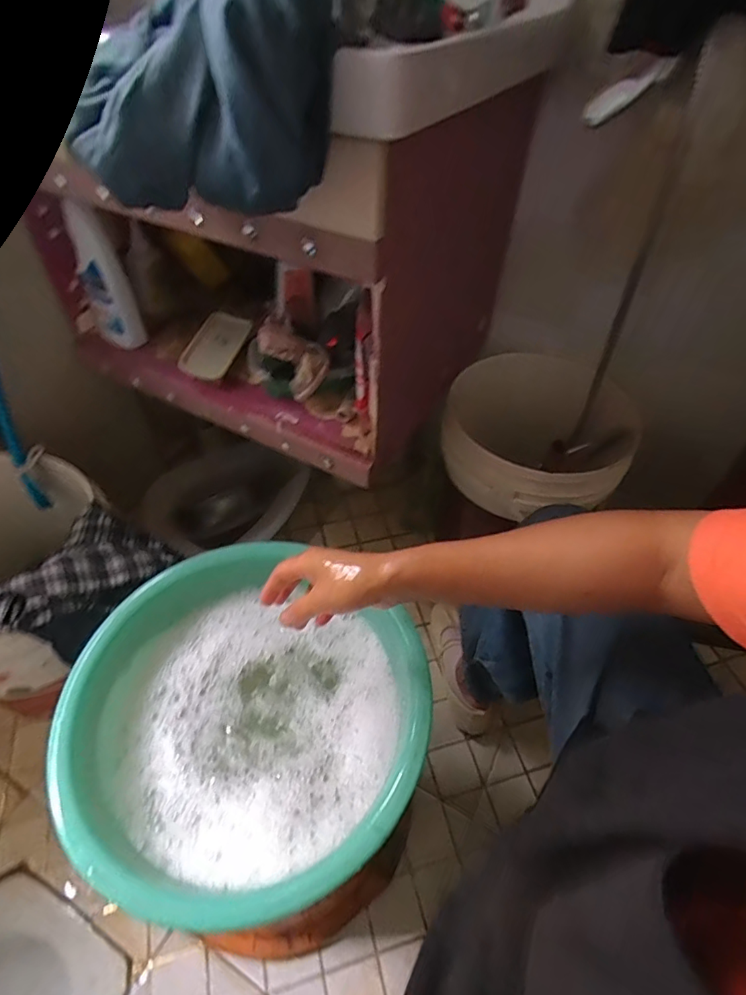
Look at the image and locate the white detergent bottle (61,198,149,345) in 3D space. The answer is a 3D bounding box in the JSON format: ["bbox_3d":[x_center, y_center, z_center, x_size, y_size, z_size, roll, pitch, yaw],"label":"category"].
[{"bbox_3d":[-0.403,-0.324,0.754,0.064,0.208,0.078,-23,53,-19],"label":"white detergent bottle"}]

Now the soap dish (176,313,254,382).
[{"bbox_3d":[-0.240,-0.233,0.771,0.065,0.017,0.137,25,59,-8],"label":"soap dish"}]

